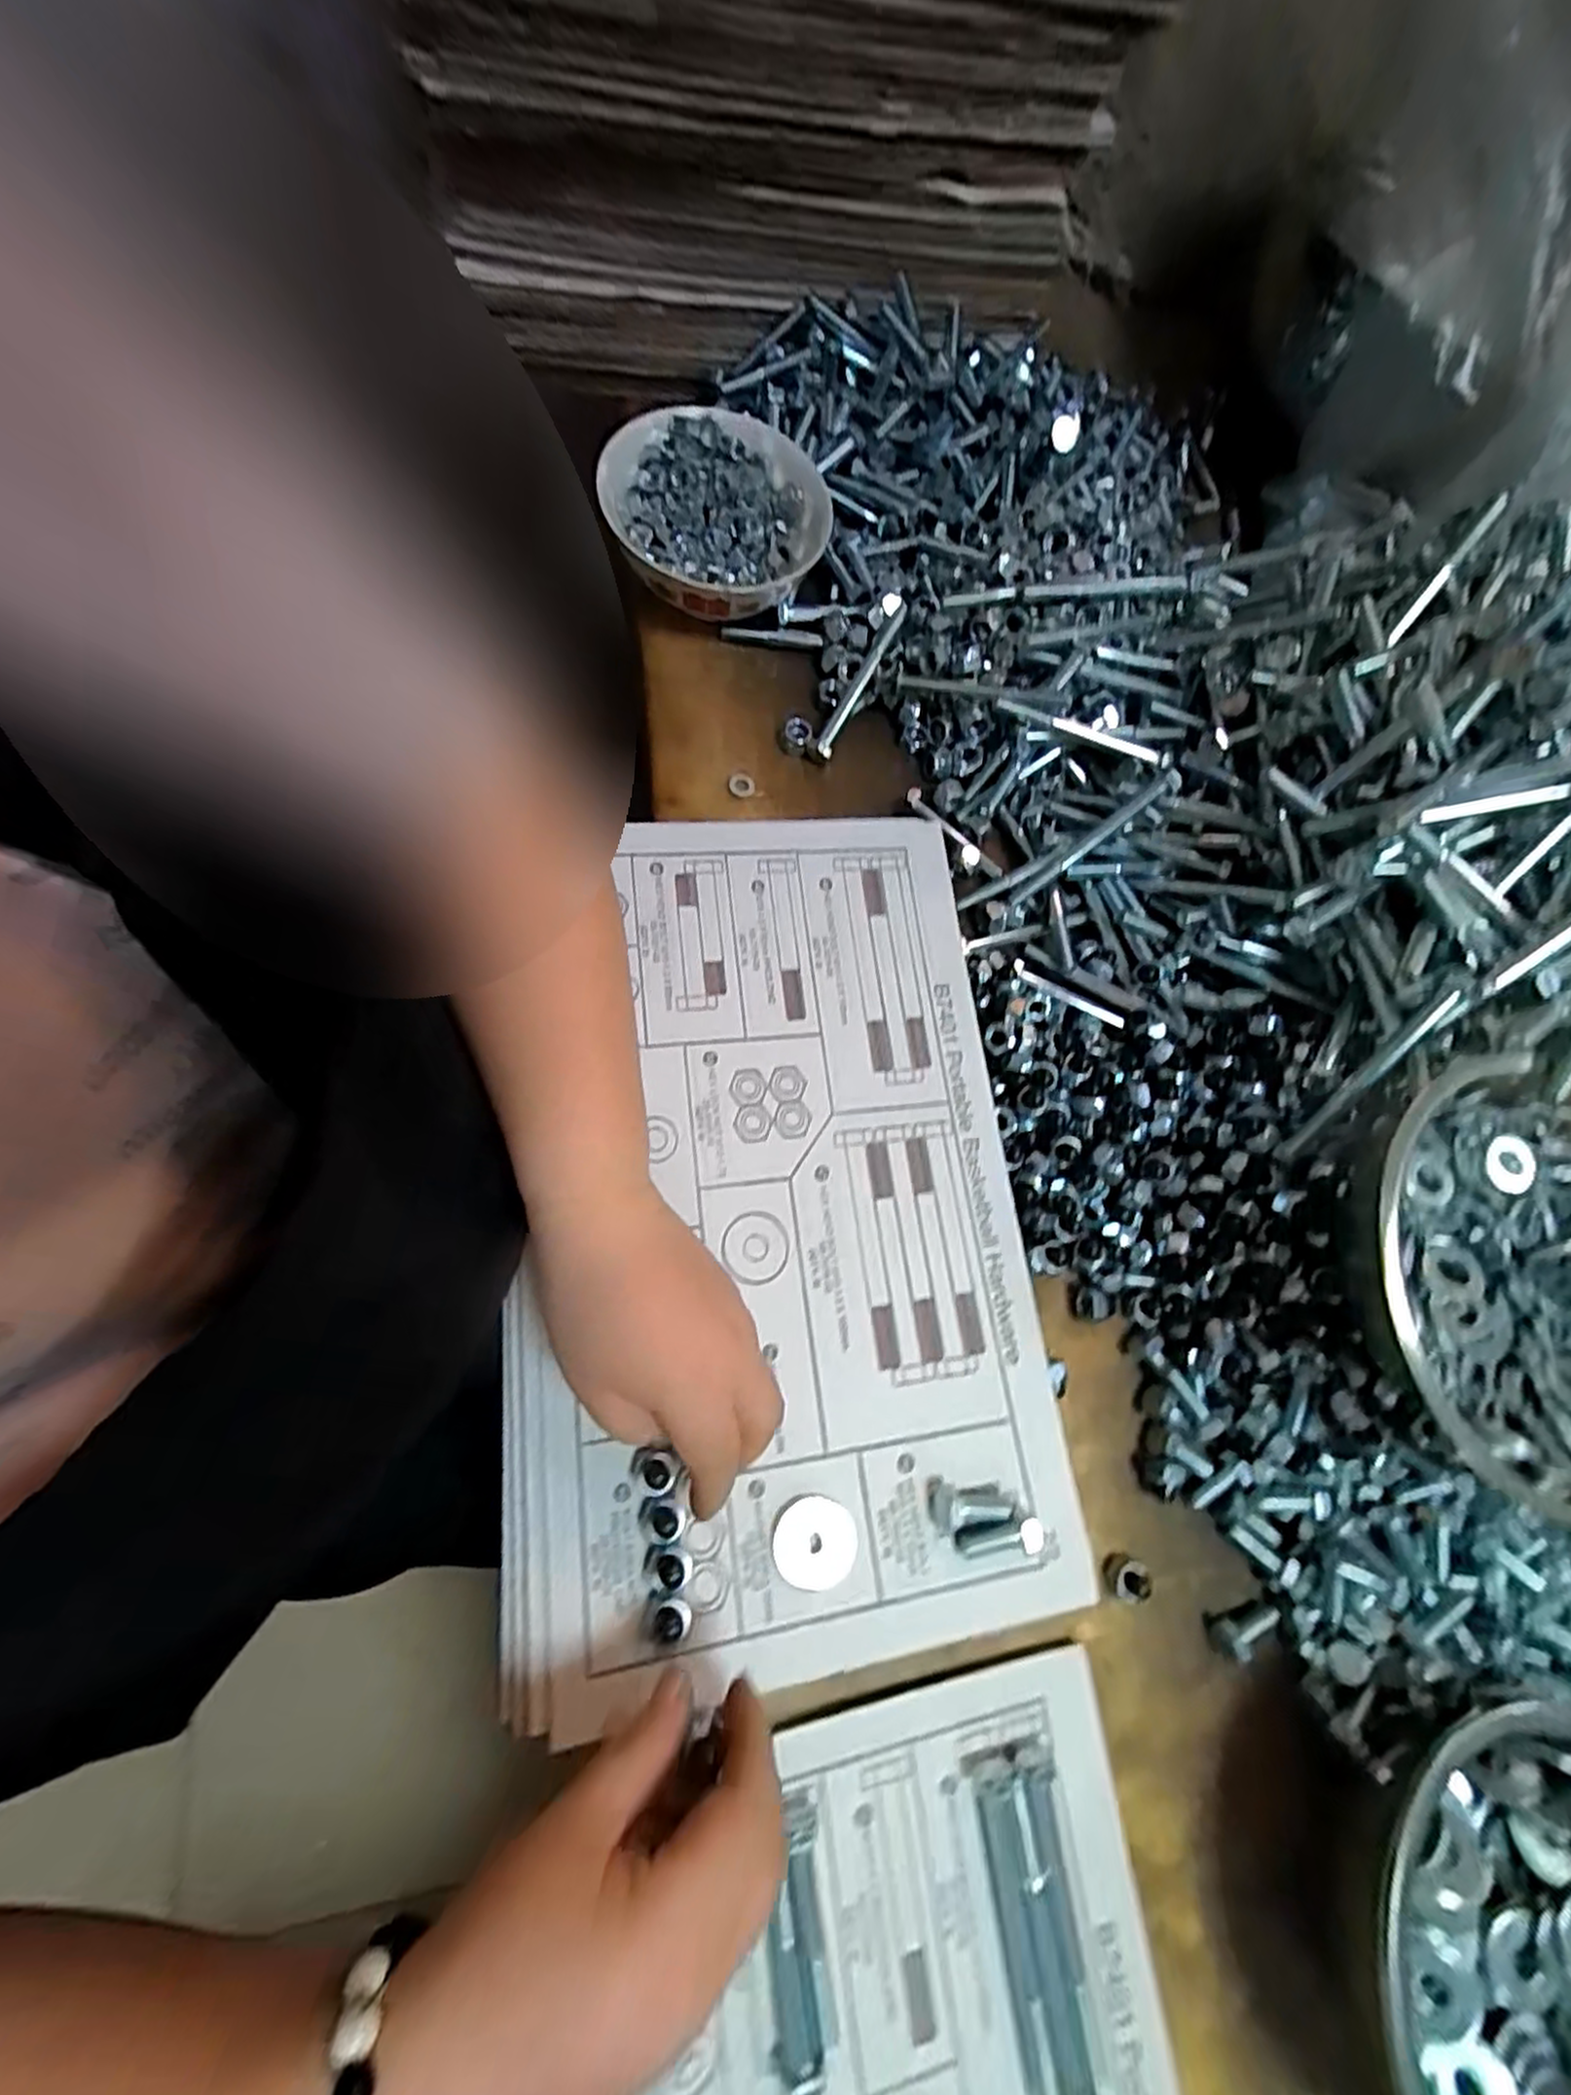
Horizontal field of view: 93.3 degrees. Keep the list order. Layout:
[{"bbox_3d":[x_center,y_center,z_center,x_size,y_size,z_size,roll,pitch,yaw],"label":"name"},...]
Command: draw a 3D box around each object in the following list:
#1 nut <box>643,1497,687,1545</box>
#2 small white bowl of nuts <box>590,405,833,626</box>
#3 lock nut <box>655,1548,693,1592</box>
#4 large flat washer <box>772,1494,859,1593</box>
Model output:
[{"bbox_3d":[-0.048,0.187,0.289,0.016,0.012,0.015,3,73,-8],"label":"nut"},{"bbox_3d":[-0.041,-0.308,0.446,0.127,0.061,0.125,3,73,-8],"label":"small white bowl of nuts"},{"bbox_3d":[-0.044,0.203,0.287,0.014,0.013,0.014,3,73,-8],"label":"lock nut"},{"bbox_3d":[0.012,0.201,0.301,0.033,0.004,0.032,2,68,-4],"label":"large flat washer"}]

